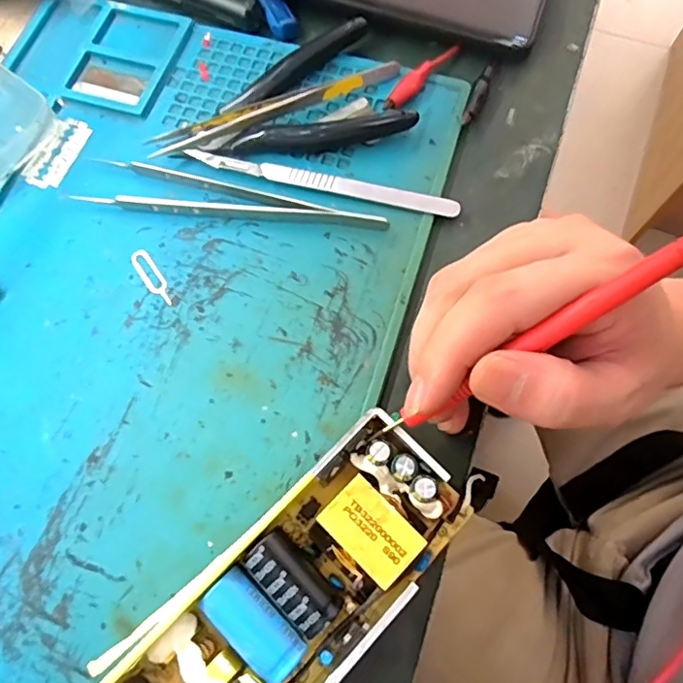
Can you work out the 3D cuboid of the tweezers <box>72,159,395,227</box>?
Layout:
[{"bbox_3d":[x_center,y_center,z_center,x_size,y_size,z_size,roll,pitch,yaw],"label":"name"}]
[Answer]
[{"bbox_3d":[-0.051,-0.068,0.259,0.144,0.009,0.024,10,71,5],"label":"tweezers"}]

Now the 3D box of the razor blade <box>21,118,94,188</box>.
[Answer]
[{"bbox_3d":[-0.145,-0.097,0.276,0.020,0.004,0.041,25,74,10],"label":"razor blade"}]

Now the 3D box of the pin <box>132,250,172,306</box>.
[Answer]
[{"bbox_3d":[-0.088,-0.031,0.251,0.009,0.004,0.033,-35,73,-10],"label":"pin"}]

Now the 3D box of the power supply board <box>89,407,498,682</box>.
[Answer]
[{"bbox_3d":[-0.018,0.092,0.190,0.158,0.034,0.057,-42,75,-12],"label":"power supply board"}]

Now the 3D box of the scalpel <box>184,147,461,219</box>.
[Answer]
[{"bbox_3d":[-0.010,-0.078,0.263,0.134,0.005,0.012,14,72,6],"label":"scalpel"}]

